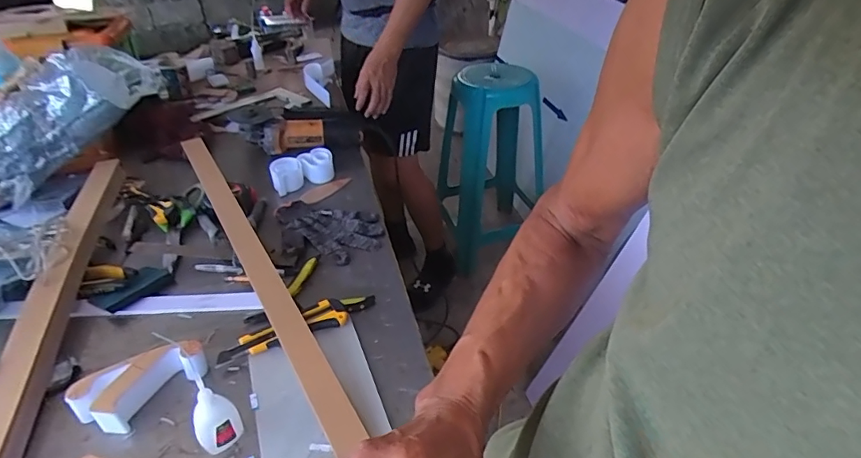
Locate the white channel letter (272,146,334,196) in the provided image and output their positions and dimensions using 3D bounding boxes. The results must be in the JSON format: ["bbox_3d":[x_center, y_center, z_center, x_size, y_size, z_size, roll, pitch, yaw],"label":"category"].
[{"bbox_3d":[-0.253,-0.116,0.999,0.128,0.049,0.078,-13,39,-19],"label":"white channel letter"}]

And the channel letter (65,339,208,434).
[{"bbox_3d":[-0.336,0.181,0.586,0.137,0.048,0.064,-31,46,-35],"label":"channel letter"}]

